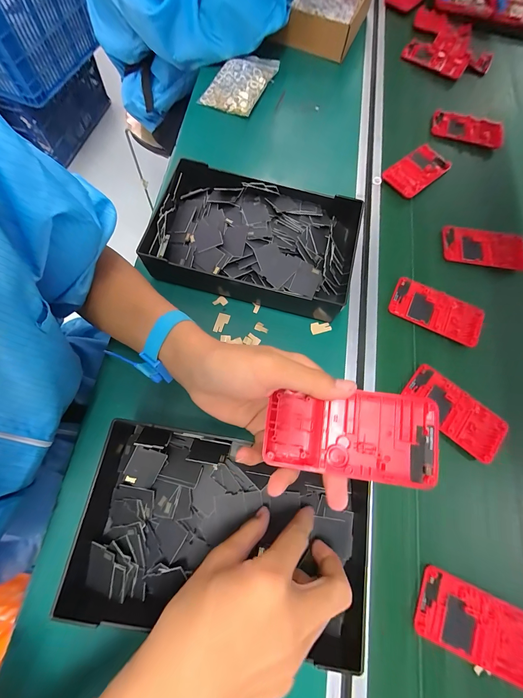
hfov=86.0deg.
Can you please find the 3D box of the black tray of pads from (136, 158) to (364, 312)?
[{"bbox_3d":[-0.008,-0.145,0.376,0.266,0.055,0.161,14,72,0],"label":"black tray of pads"}]

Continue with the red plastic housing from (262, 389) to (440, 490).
[{"bbox_3d":[0.064,0.063,0.203,0.119,0.012,0.059,2,74,7],"label":"red plastic housing"}]

